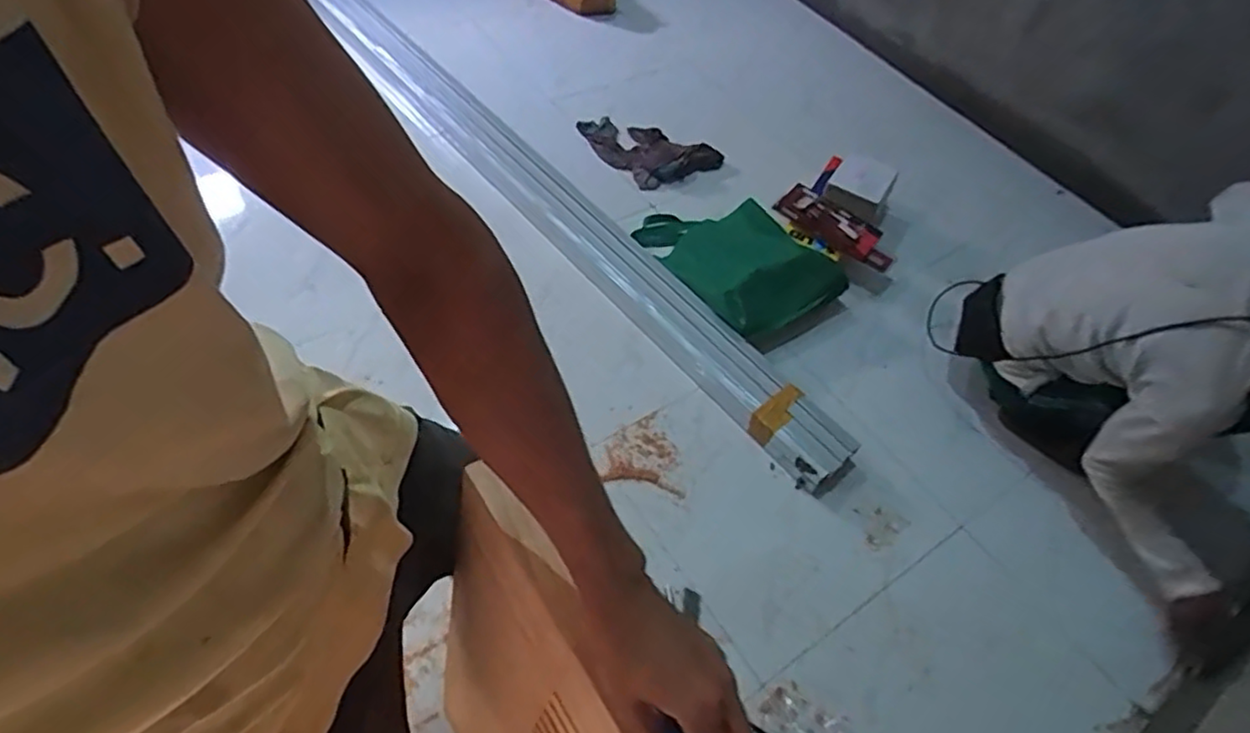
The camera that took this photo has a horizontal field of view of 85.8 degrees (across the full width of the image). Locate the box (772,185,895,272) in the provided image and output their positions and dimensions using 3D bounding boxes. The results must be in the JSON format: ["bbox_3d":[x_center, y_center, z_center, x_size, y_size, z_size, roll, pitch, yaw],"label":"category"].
[{"bbox_3d":[0.575,-0.386,1.831,0.348,0.060,0.125,37,59,20],"label":"box"}]

